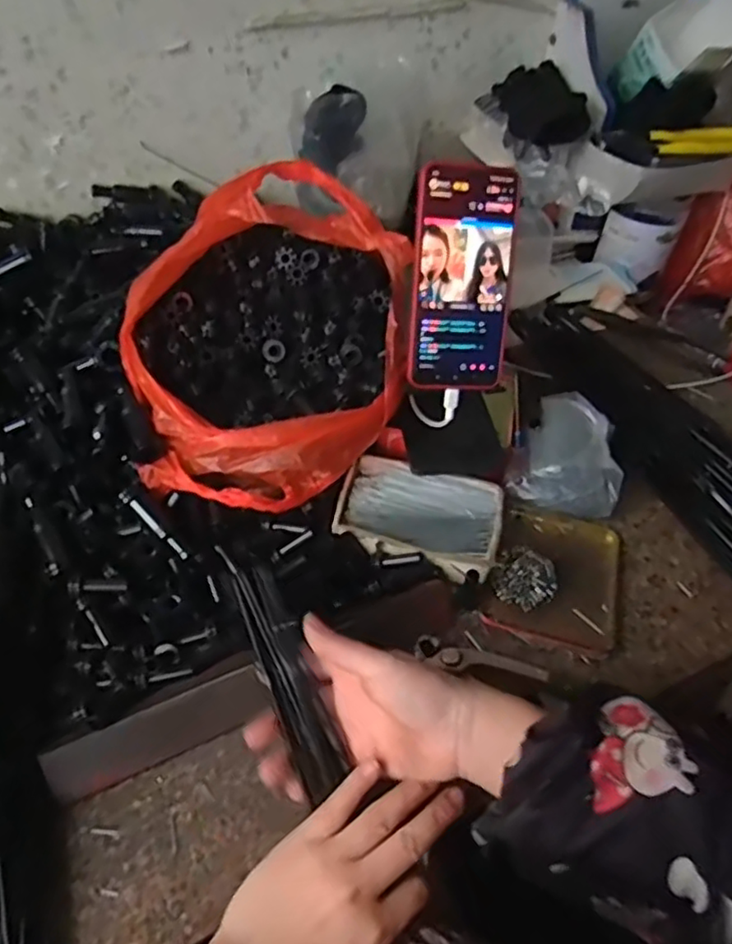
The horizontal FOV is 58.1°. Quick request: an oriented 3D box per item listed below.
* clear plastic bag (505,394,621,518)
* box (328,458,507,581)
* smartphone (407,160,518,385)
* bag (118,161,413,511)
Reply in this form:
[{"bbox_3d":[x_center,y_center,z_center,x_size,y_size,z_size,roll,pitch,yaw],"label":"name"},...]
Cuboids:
[{"bbox_3d":[0.181,-0.015,0.585,0.086,0.041,0.110,17,50,9],"label":"clear plastic bag"},{"bbox_3d":[0.043,0.033,0.529,0.124,0.021,0.090,15,50,7],"label":"box"},{"bbox_3d":[0.074,-0.146,0.502,0.079,0.164,0.014,1,16,-5],"label":"smartphone"},{"bbox_3d":[-0.076,-0.103,0.517,0.216,0.140,0.238,-10,51,-13],"label":"bag"}]

